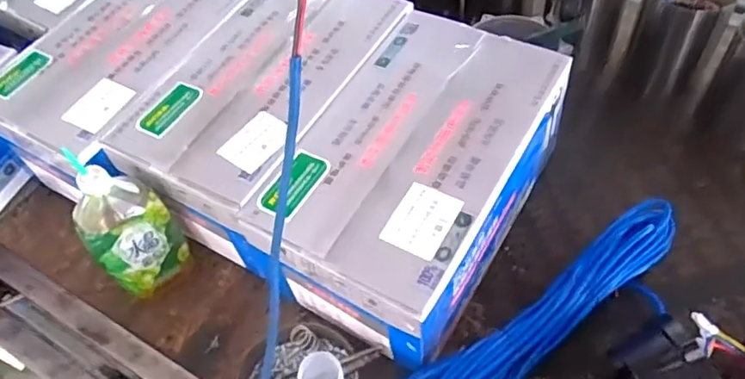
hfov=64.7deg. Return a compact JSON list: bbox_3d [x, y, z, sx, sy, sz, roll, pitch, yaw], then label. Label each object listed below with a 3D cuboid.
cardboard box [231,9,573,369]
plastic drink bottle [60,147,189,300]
[{"bbox_3d":[0.058,-0.012,0.744,0.252,0.173,0.405,21,59,21],"label":"cardboard box"},{"bbox_3d":[-0.295,0.060,0.727,0.071,0.208,0.091,19,58,20],"label":"plastic drink bottle"}]

